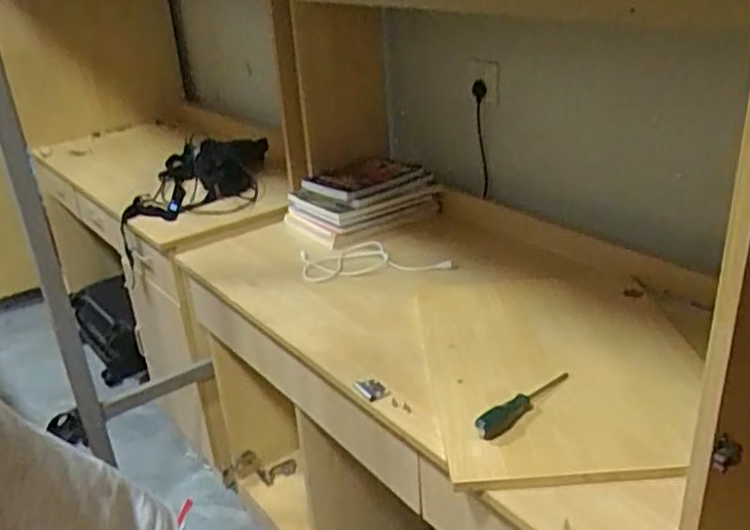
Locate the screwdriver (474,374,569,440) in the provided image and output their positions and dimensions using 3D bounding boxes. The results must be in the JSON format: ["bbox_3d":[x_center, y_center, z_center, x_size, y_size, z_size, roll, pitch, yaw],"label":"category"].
[{"bbox_3d":[0.205,0.186,0.944,0.186,0.026,0.030,-24,32,-35],"label":"screwdriver"}]

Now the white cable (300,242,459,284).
[{"bbox_3d":[0.002,-0.016,1.420,0.304,0.024,0.131,-6,26,-2],"label":"white cable"}]

